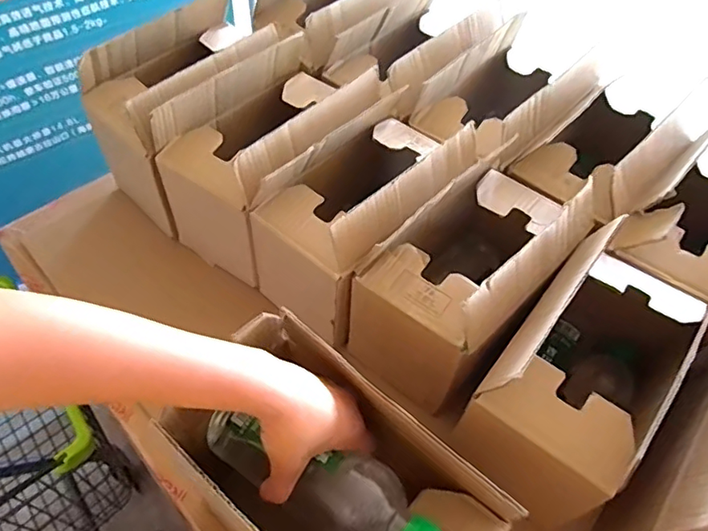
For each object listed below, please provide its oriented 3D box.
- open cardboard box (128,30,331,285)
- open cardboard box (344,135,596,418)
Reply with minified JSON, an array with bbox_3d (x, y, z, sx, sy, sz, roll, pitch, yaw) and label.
[{"bbox_3d":[-0.086,-0.133,0.676,0.147,0.209,0.271,39,61,22],"label":"open cardboard box"},{"bbox_3d":[0.117,0.007,0.608,0.236,0.221,0.173,-38,65,-26],"label":"open cardboard box"}]

